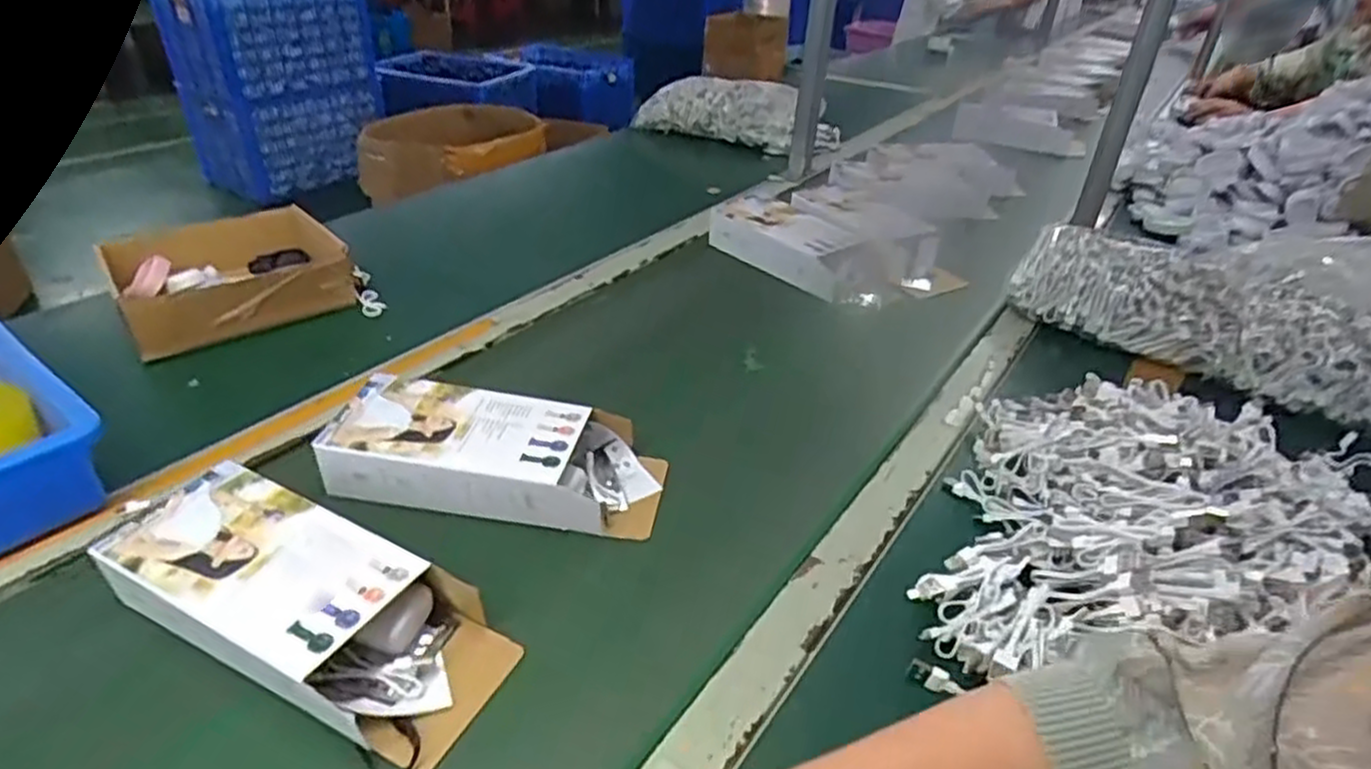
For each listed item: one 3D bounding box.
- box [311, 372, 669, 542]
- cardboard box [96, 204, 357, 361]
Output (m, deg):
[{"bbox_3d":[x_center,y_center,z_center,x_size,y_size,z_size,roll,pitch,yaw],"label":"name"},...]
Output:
[{"bbox_3d":[-0.147,0.055,0.592,0.255,0.055,0.111,6,40,4],"label":"box"},{"bbox_3d":[-0.503,-0.123,0.826,0.215,0.060,0.201,-23,47,-28],"label":"cardboard box"}]

